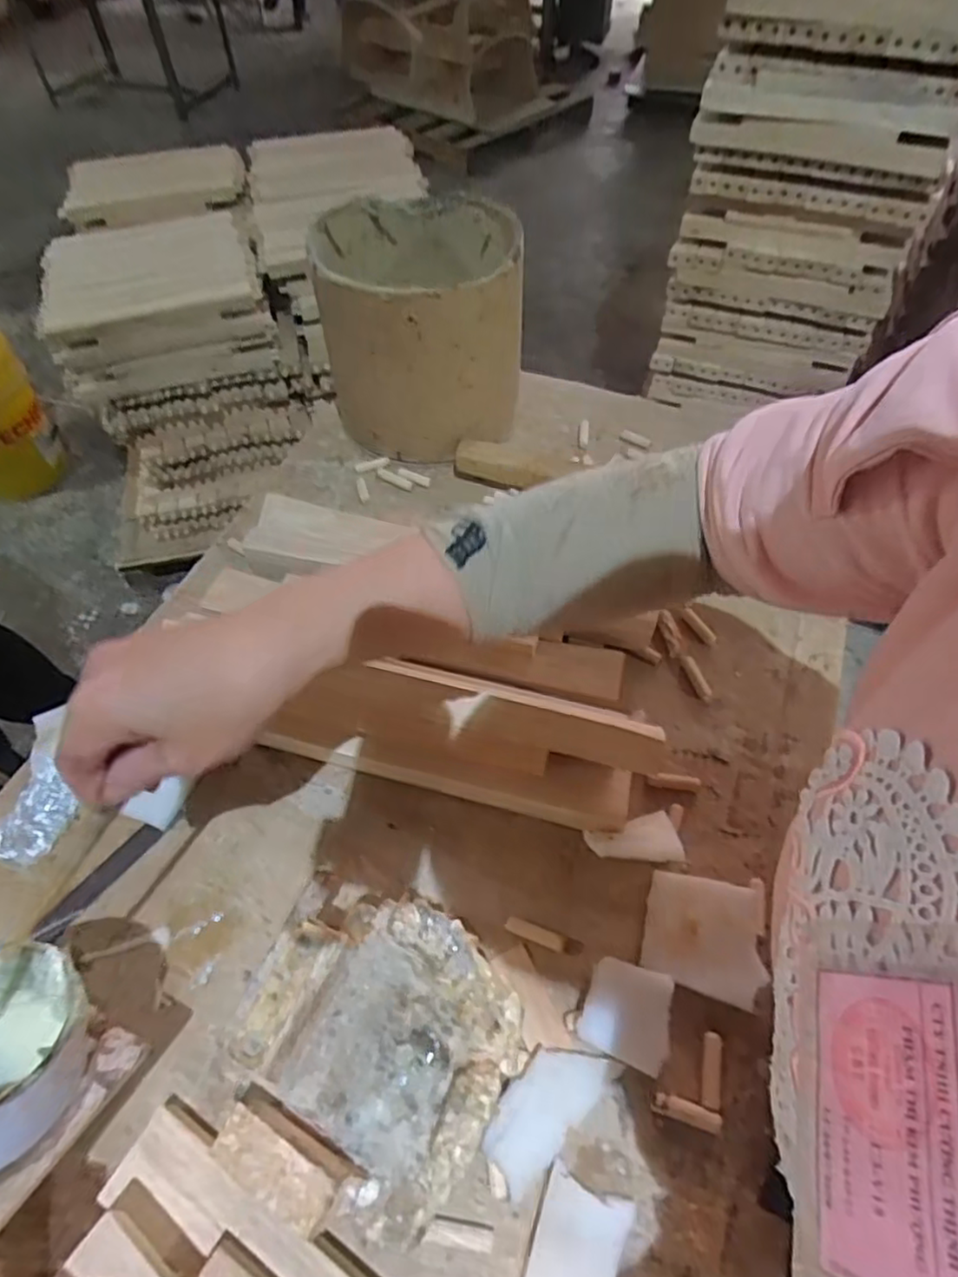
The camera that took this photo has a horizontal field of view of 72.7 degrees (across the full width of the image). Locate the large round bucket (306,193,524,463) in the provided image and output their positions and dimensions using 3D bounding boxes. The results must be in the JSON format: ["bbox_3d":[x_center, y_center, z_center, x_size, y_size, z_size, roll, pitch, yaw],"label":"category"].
[{"bbox_3d":[-0.058,-0.336,0.698,0.200,0.178,0.234,-5,54,-2],"label":"large round bucket"}]

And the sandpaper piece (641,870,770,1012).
[{"bbox_3d":[0.149,0.196,0.432,0.073,0.008,0.070,11,55,9],"label":"sandpaper piece"}]

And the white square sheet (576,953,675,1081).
[{"bbox_3d":[0.094,0.231,0.404,0.054,0.007,0.054,26,63,2],"label":"white square sheet"}]

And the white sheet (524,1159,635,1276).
[{"bbox_3d":[0.051,0.328,0.342,0.048,0.011,0.068,16,56,13],"label":"white sheet"}]

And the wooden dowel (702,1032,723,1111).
[{"bbox_3d":[0.142,0.261,0.394,0.012,0.007,0.039,11,55,9],"label":"wooden dowel"}]

